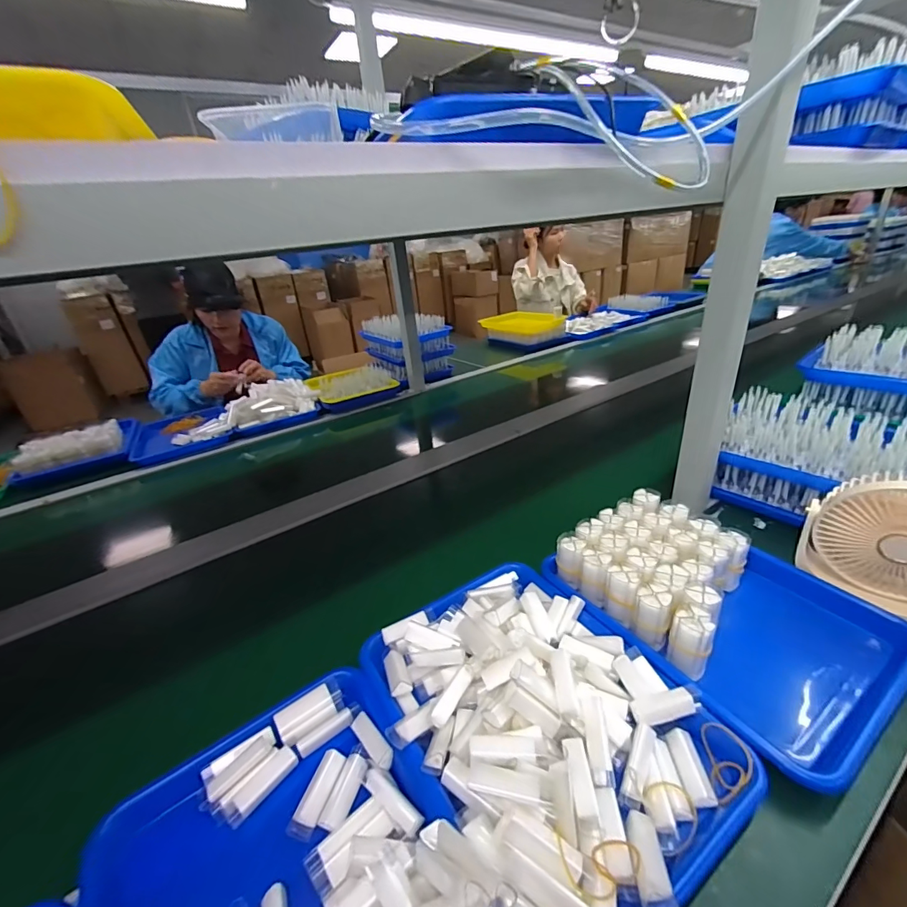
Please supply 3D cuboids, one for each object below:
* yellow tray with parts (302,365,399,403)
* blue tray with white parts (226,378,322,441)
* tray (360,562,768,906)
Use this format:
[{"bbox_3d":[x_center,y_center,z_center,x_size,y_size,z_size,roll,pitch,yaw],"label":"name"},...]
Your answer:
[{"bbox_3d":[-0.323,-0.224,1.326,0.235,0.054,0.188,-24,32,-30],"label":"yellow tray with parts"},{"bbox_3d":[-0.547,-0.150,1.273,0.263,0.102,0.180,-19,30,-23],"label":"blue tray with white parts"},{"bbox_3d":[0.074,0.238,0.408,0.255,0.056,0.327,-22,31,-27],"label":"tray"}]

